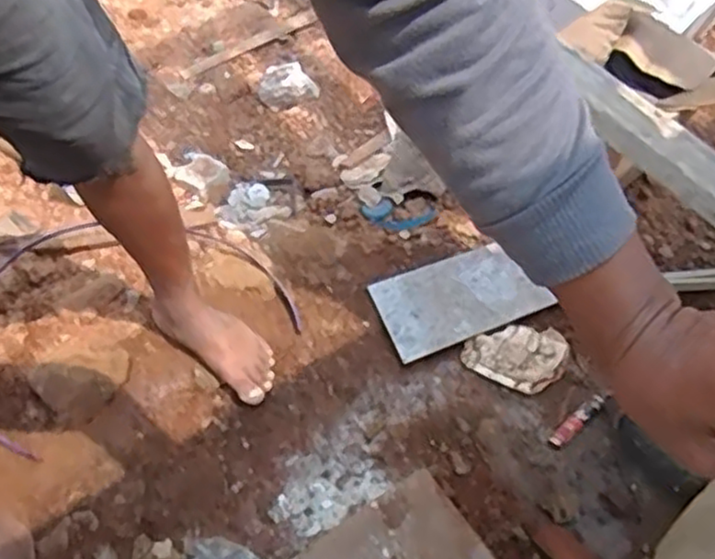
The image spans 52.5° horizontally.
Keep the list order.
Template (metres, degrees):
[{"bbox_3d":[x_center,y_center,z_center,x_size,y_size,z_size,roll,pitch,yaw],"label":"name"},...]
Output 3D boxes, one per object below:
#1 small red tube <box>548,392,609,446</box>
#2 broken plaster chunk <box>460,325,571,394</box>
[{"bbox_3d":[0.347,0.217,1.131,0.123,0.021,0.025,-36,63,-22],"label":"small red tube"},{"bbox_3d":[0.257,0.127,1.180,0.164,0.031,0.100,6,55,4],"label":"broken plaster chunk"}]

